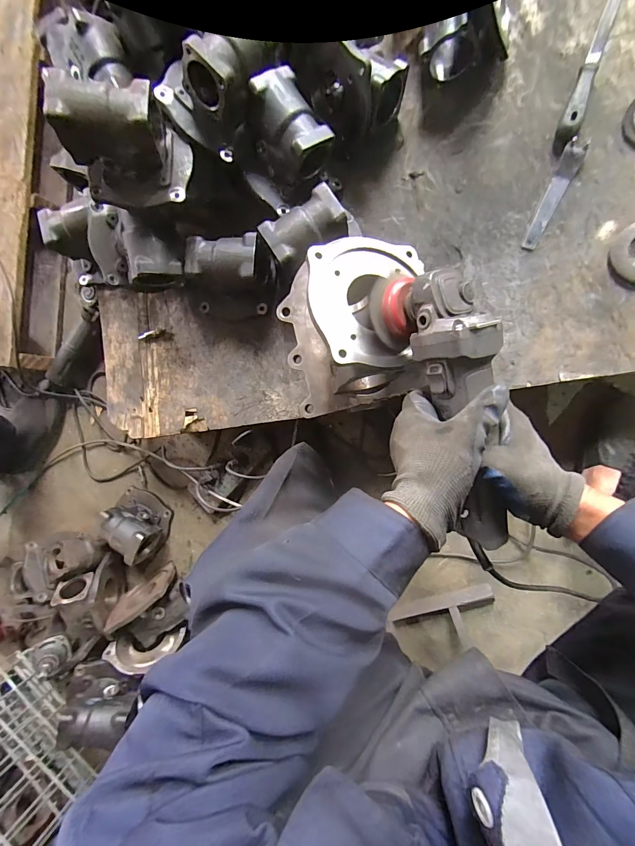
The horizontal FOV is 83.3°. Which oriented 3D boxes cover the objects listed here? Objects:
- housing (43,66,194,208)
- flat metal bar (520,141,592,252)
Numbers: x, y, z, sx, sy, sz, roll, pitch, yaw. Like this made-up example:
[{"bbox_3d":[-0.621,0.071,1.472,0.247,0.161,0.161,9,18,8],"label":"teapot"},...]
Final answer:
[{"bbox_3d":[-0.275,-0.389,0.497,0.132,0.134,0.126,7,93,12],"label":"housing"},{"bbox_3d":[0.372,-0.353,0.560,0.031,0.020,0.161,22,94,8],"label":"flat metal bar"}]

